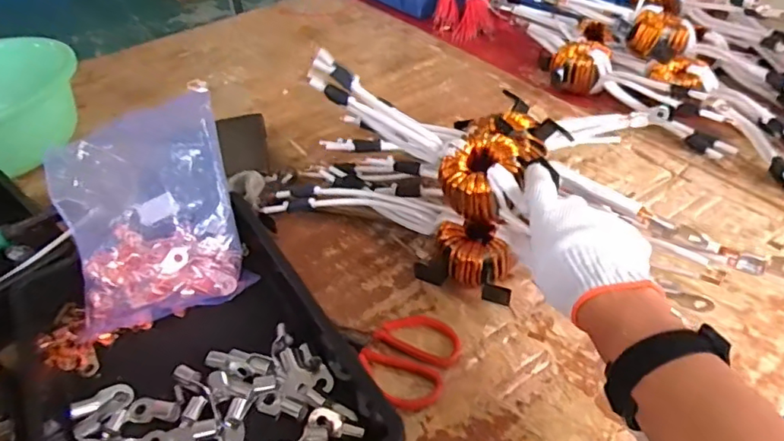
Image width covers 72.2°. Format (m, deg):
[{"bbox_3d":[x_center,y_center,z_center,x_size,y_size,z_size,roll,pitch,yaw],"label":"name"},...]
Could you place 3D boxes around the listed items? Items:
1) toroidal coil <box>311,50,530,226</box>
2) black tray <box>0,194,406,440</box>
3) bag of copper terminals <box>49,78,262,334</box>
[{"bbox_3d":[0.017,-0.086,0.584,0.292,0.089,0.078,34,55,28],"label":"toroidal coil"},{"bbox_3d":[-0.186,0.134,0.492,0.282,0.062,0.359,-27,47,-22],"label":"black tray"},{"bbox_3d":[-0.252,-0.008,0.565,0.172,0.217,0.064,-17,2,-15],"label":"bag of copper terminals"}]

